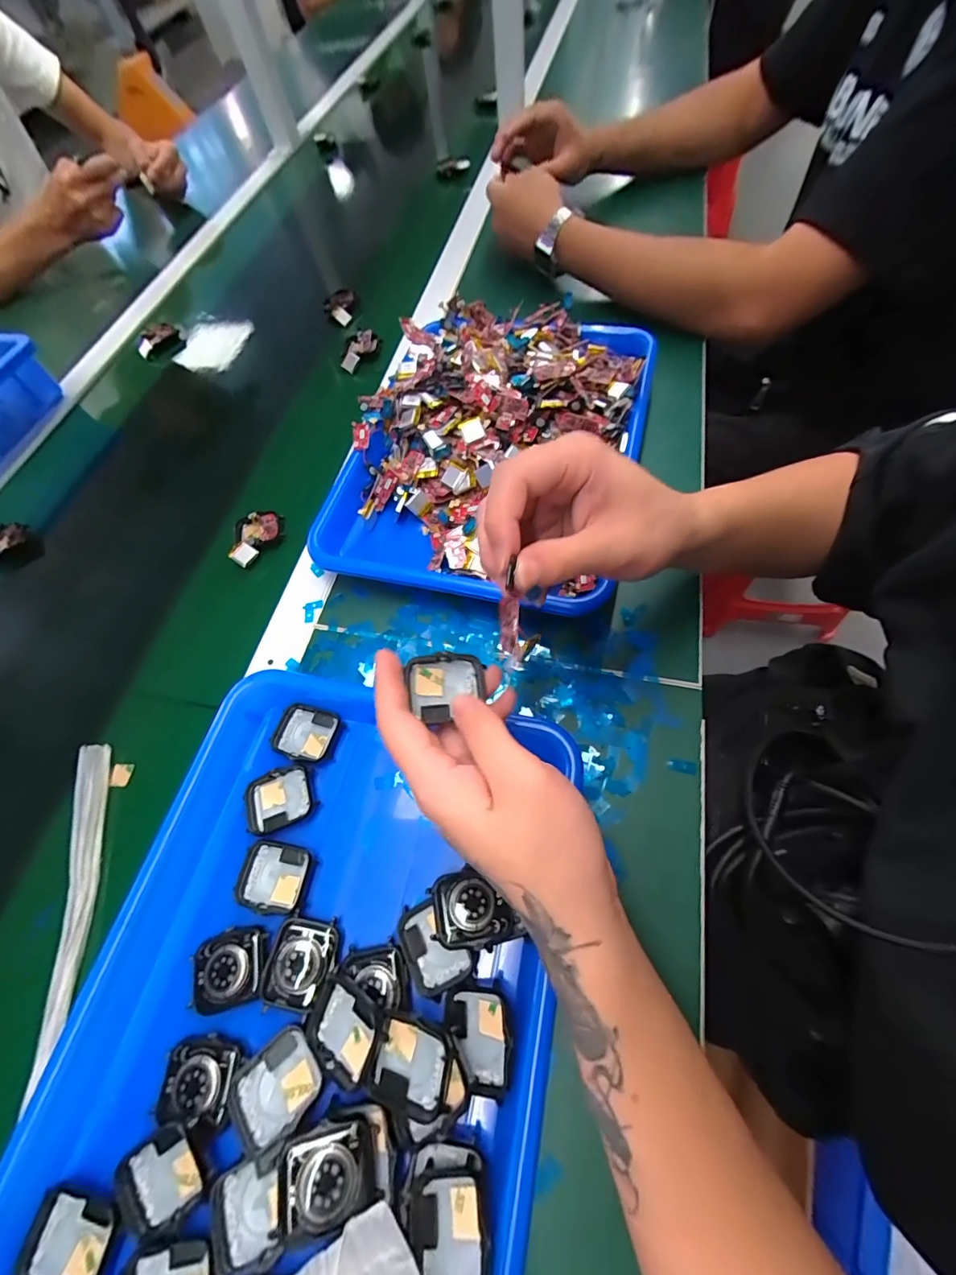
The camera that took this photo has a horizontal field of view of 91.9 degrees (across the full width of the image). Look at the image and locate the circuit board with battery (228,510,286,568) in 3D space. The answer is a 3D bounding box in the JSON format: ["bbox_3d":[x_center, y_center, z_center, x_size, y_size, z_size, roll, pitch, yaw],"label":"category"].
[{"bbox_3d":[-0.206,-0.092,0.432,0.046,0.011,0.058,-11,64,1],"label":"circuit board with battery"}]

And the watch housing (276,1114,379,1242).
[{"bbox_3d":[-0.069,0.251,0.214,0.043,0.014,0.035,-8,55,-19],"label":"watch housing"}]

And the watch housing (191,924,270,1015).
[{"bbox_3d":[-0.143,0.189,0.265,0.041,0.006,0.039,-11,64,1],"label":"watch housing"}]

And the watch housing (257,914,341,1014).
[{"bbox_3d":[-0.101,0.184,0.262,0.037,0.013,0.043,7,65,10],"label":"watch housing"}]

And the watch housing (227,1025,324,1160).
[{"bbox_3d":[-0.103,0.232,0.238,0.037,0.016,0.045,40,74,21],"label":"watch housing"}]

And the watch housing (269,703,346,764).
[{"bbox_3d":[-0.121,0.068,0.328,0.045,0.008,0.038,11,66,11],"label":"watch housing"}]

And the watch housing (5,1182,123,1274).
[{"bbox_3d":[-0.199,0.293,0.224,0.044,0.015,0.035,11,66,11],"label":"watch housing"}]

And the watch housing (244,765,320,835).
[{"bbox_3d":[-0.132,0.108,0.309,0.043,0.007,0.037,-24,64,-5],"label":"watch housing"}]

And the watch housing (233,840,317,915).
[{"bbox_3d":[-0.127,0.149,0.288,0.045,0.008,0.038,5,65,9],"label":"watch housing"}]

